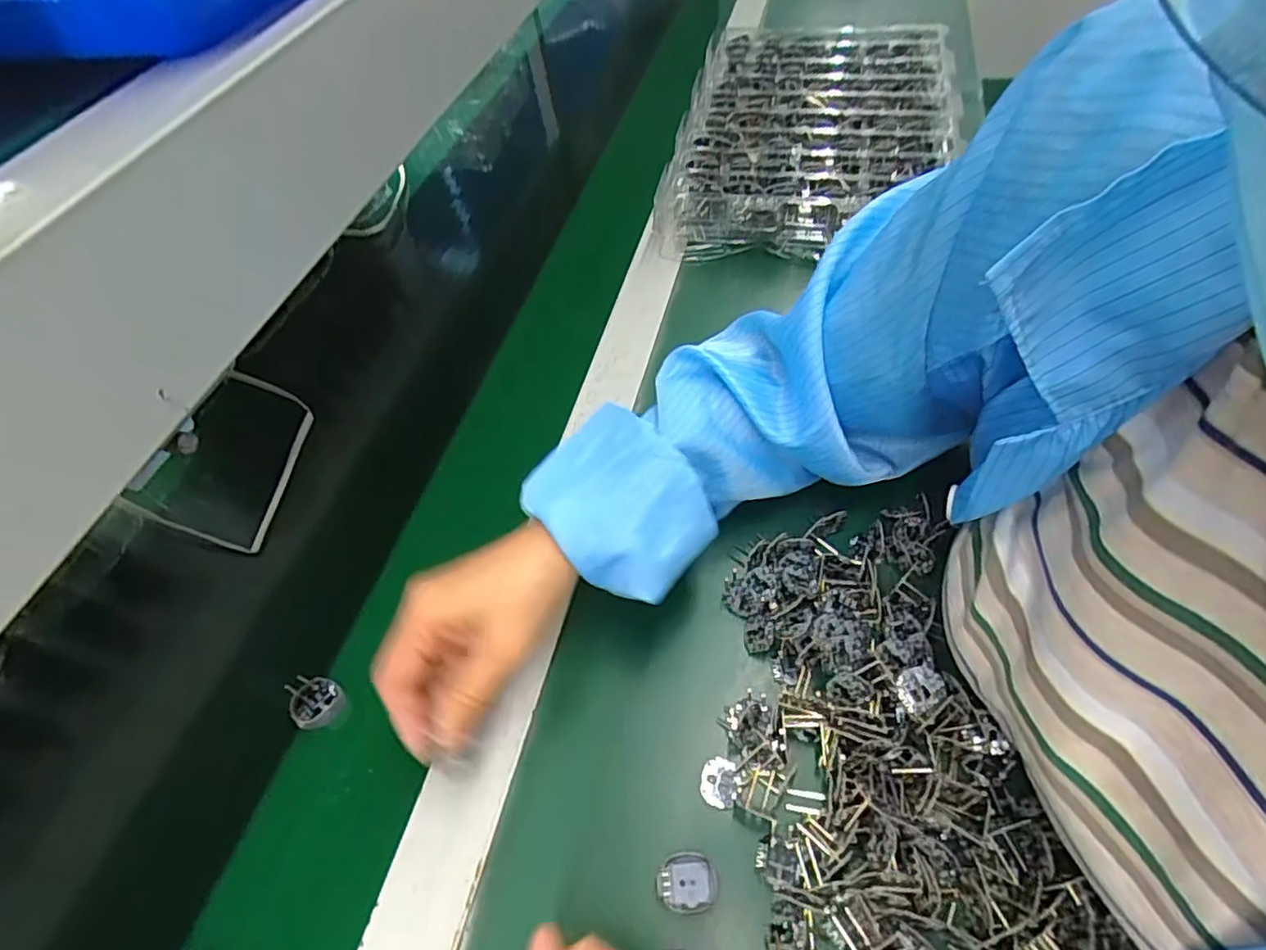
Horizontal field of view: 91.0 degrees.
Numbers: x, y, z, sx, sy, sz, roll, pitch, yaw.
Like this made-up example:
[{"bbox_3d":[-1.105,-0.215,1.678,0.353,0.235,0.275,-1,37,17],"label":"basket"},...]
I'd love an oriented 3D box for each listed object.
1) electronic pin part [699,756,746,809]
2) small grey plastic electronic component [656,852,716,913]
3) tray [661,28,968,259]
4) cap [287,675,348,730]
[{"bbox_3d":[0.048,0.167,0.338,0.022,0.005,0.025,17,57,17],"label":"electronic pin part"},{"bbox_3d":[0.027,0.203,0.310,0.029,0.007,0.025,-6,53,1],"label":"small grey plastic electronic component"},{"bbox_3d":[0.198,-0.384,0.690,0.269,0.066,0.415,9,55,12],"label":"tray"},{"bbox_3d":[-0.196,0.141,0.382,0.032,0.021,0.028,36,64,27],"label":"cap"}]

